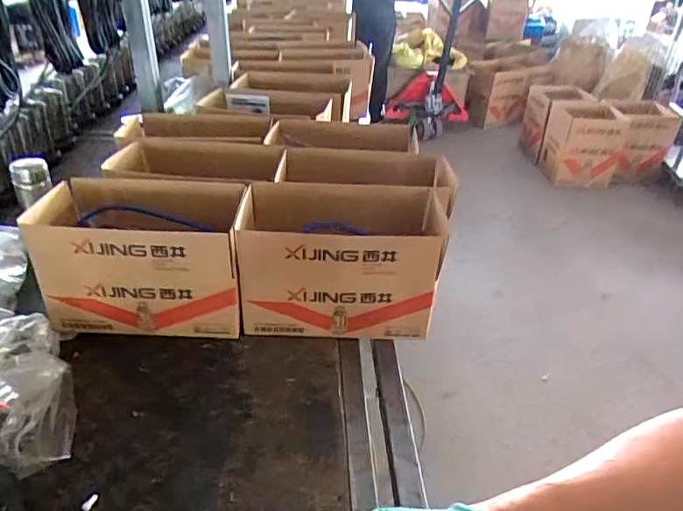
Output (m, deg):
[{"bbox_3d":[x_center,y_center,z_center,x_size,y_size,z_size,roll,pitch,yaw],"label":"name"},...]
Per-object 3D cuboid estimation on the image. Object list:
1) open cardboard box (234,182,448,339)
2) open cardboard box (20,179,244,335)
[{"bbox_3d":[0.011,0.007,0.973,0.385,0.238,0.233,-1,33,-6],"label":"open cardboard box"},{"bbox_3d":[-0.361,-0.001,0.965,0.348,0.235,0.234,1,33,-4],"label":"open cardboard box"}]

